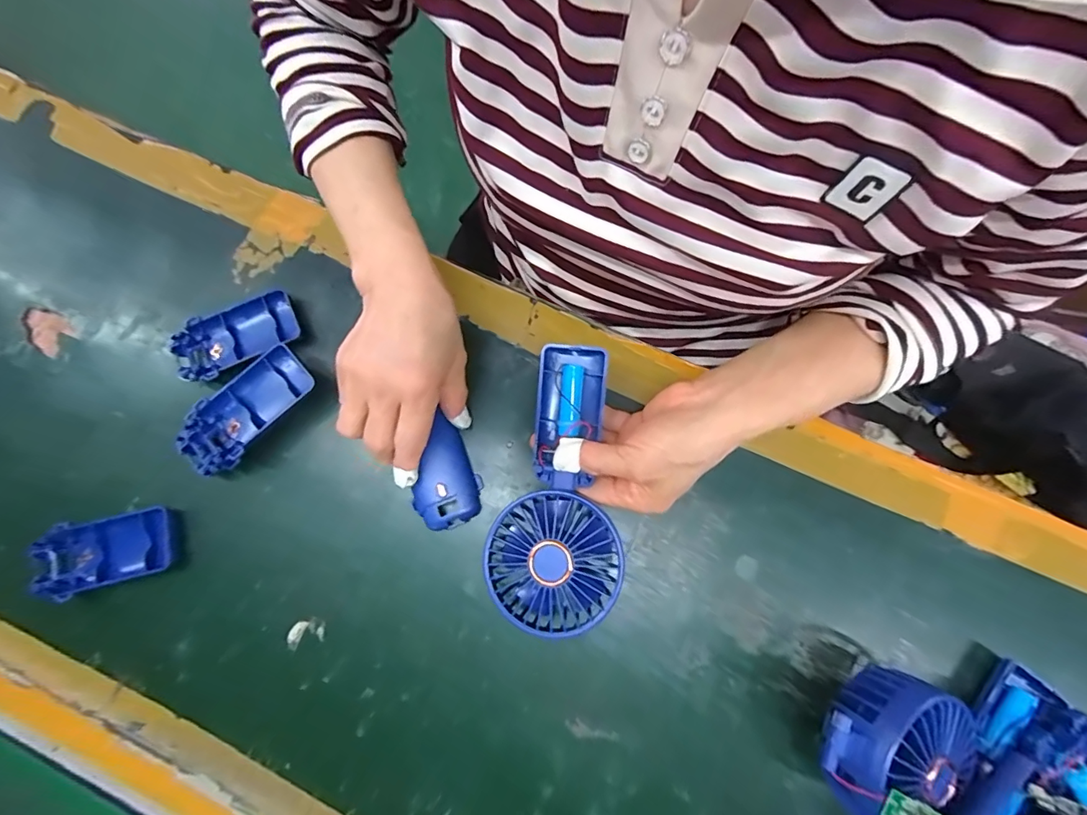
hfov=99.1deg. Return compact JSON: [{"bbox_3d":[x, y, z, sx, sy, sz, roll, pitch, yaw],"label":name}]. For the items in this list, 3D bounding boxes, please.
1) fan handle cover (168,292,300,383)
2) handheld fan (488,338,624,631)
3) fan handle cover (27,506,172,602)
[{"bbox_3d":[-0.234,-0.054,0.355,0.092,0.017,0.046,-24,79,-5],"label":"fan handle cover"},{"bbox_3d":[0.013,0.049,0.302,0.079,0.030,0.179,8,77,2],"label":"handheld fan"},{"bbox_3d":[-0.308,0.101,0.325,0.093,0.022,0.047,-17,79,-3],"label":"fan handle cover"}]

